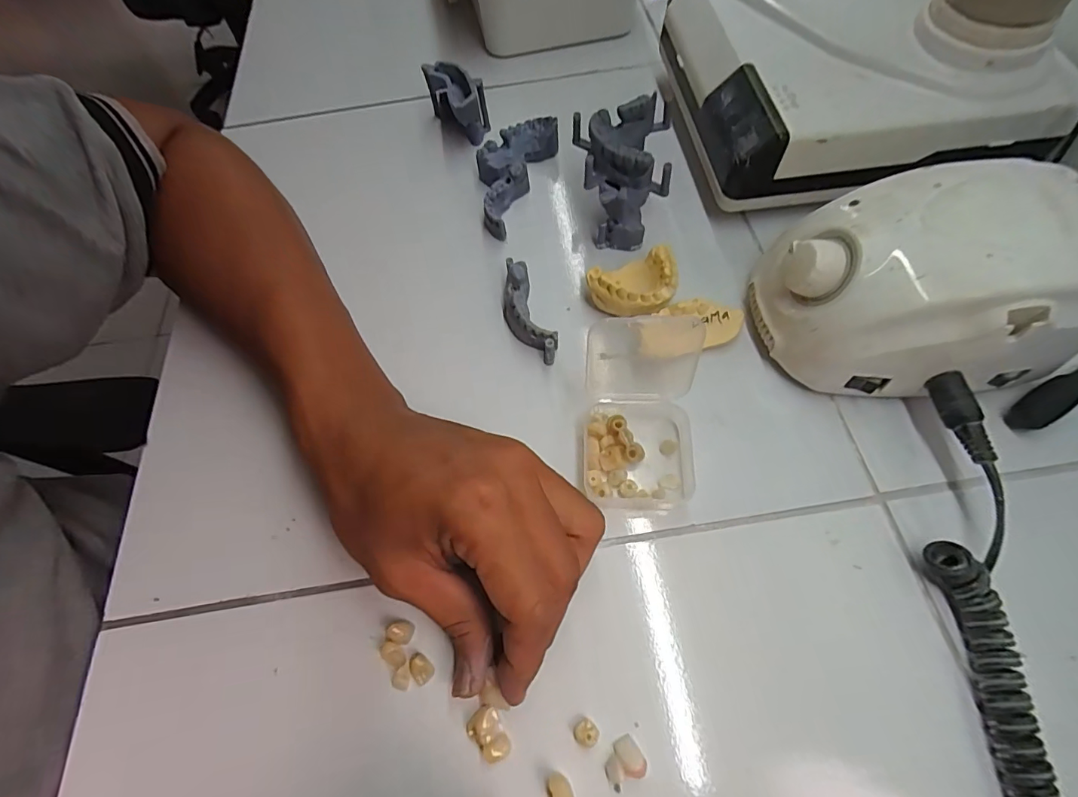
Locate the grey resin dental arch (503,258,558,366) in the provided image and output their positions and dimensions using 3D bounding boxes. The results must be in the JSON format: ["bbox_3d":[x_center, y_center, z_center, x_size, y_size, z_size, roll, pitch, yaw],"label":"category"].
[{"bbox_3d":[-0.009,-0.054,0.297,0.023,0.017,0.071,-20,65,-7],"label":"grey resin dental arch"}]

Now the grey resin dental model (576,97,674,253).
[{"bbox_3d":[0.052,-0.148,0.315,0.058,0.063,0.065,4,64,5],"label":"grey resin dental model"}]

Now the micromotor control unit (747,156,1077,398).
[{"bbox_3d":[0.195,-0.060,0.250,0.139,0.079,0.097,0,64,3],"label":"micromotor control unit"}]

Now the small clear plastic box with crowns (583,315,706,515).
[{"bbox_3d":[0.059,0.005,0.268,0.064,0.026,0.114,5,64,5],"label":"small clear plastic box with crowns"}]

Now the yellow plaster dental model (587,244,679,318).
[{"bbox_3d":[0.060,-0.069,0.296,0.055,0.024,0.043,-24,65,-9],"label":"yellow plaster dental model"}]

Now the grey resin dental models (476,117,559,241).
[{"bbox_3d":[-0.024,-0.168,0.357,0.044,0.029,0.103,22,67,13],"label":"grey resin dental models"}]

